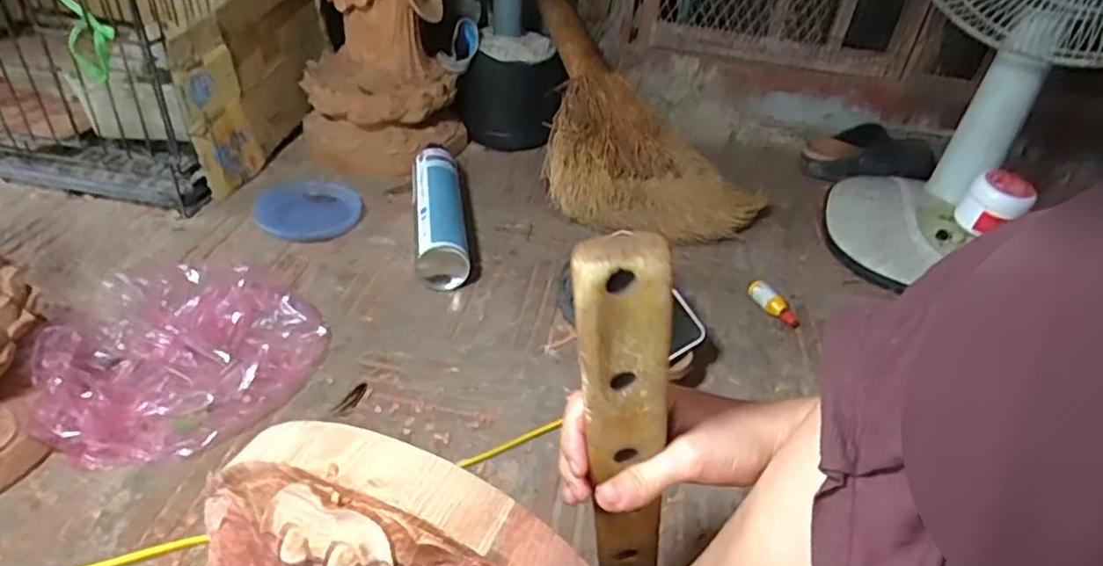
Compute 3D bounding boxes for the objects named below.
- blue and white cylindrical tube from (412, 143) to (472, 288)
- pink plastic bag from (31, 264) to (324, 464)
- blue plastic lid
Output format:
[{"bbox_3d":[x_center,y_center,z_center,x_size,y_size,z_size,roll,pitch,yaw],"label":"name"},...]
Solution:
[{"bbox_3d":[-0.150,-0.091,0.889,0.062,0.072,0.278,-2,38,-12],"label":"blue and white cylindrical tube"},{"bbox_3d":[-0.352,0.064,0.656,0.245,0.077,0.197,-11,40,-22],"label":"pink plastic bag"},{"bbox_3d":[-0.326,-0.104,0.905,0.131,0.023,0.122,4,37,-3],"label":"blue plastic lid"}]

